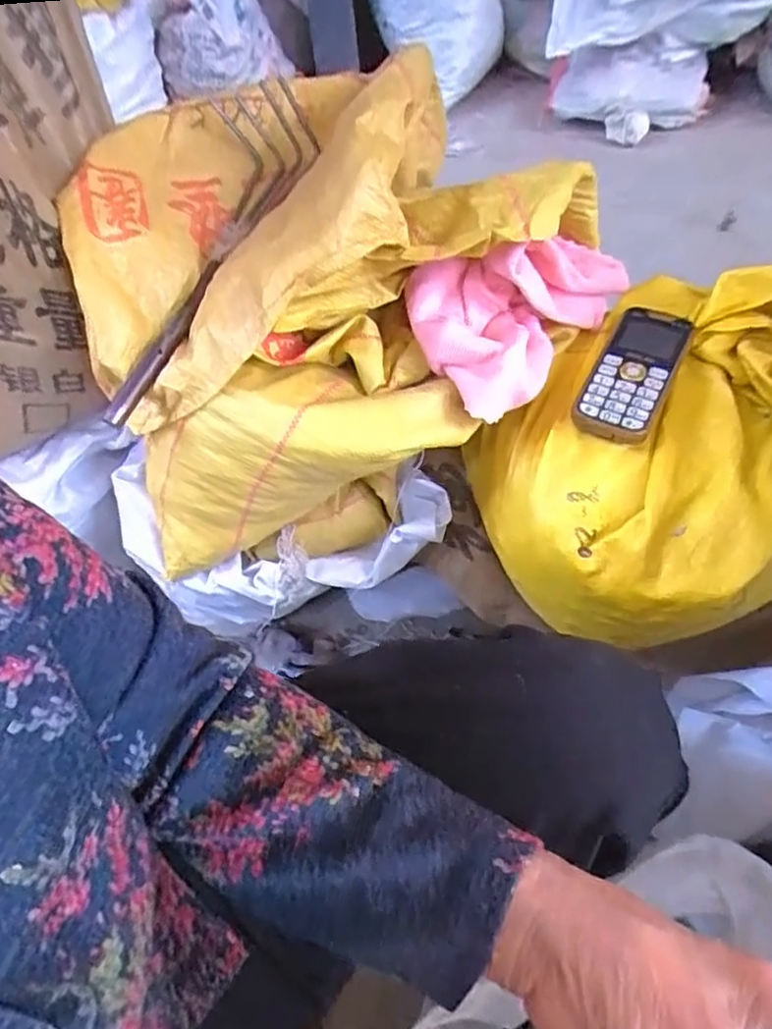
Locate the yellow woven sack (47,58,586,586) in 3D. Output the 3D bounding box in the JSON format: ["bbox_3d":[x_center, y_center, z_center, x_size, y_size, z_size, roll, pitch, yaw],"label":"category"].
[{"bbox_3d":[-0.058,-0.160,0.532,0.361,0.271,0.323,19,60,19],"label":"yellow woven sack"}]

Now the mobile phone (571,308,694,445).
[{"bbox_3d":[0.188,-0.108,0.474,0.056,0.019,0.122,22,68,22],"label":"mobile phone"}]

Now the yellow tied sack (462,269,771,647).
[{"bbox_3d":[0.227,-0.046,0.492,0.300,0.146,0.238,-33,58,-15],"label":"yellow tied sack"}]

